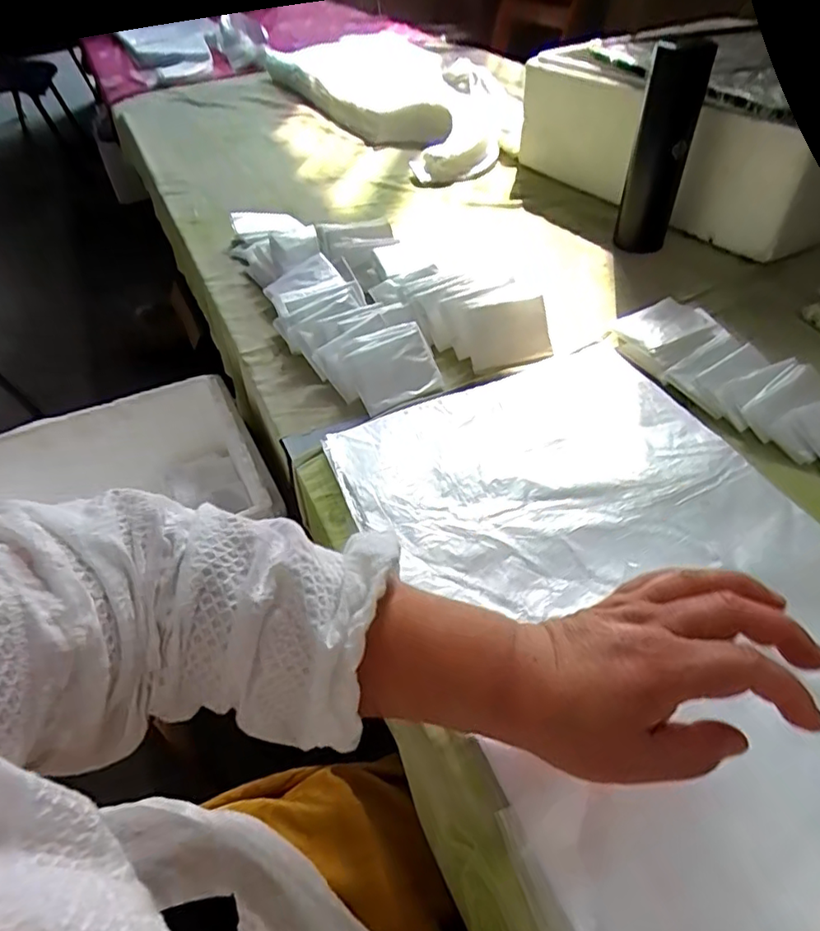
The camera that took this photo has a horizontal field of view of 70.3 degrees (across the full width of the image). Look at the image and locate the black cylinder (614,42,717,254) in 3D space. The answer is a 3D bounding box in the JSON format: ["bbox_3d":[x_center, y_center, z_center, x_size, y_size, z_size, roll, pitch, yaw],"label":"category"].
[{"bbox_3d":[0.298,-0.370,0.696,0.064,0.224,0.049,14,49,17],"label":"black cylinder"}]

